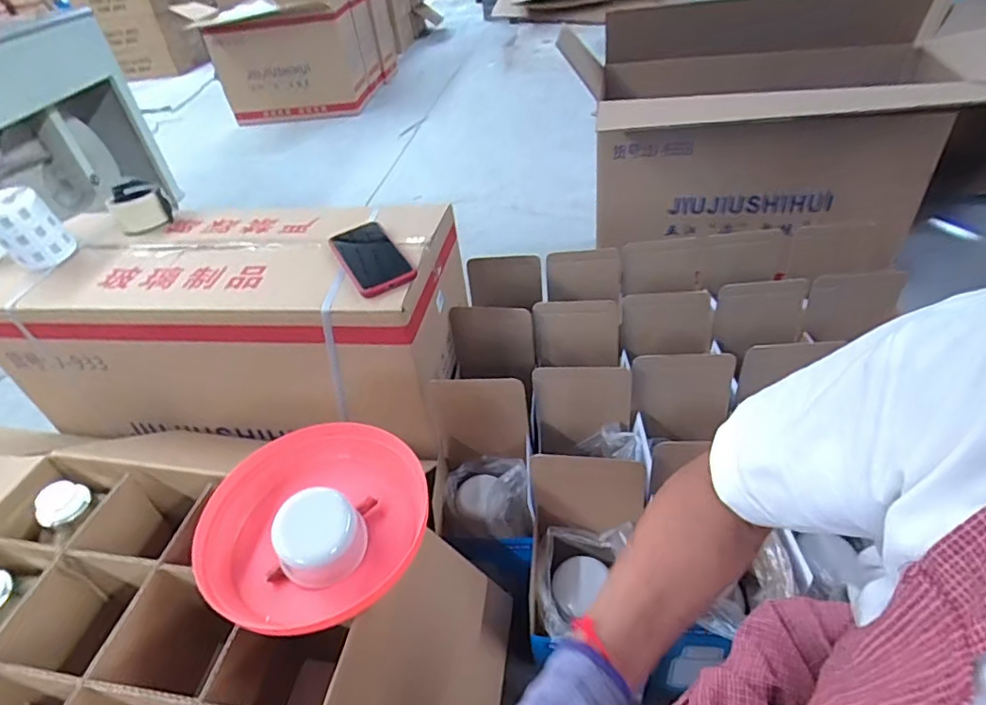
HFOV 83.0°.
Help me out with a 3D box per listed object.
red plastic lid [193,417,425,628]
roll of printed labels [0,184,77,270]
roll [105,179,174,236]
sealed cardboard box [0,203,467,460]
[{"bbox_3d":[-0.170,0.166,0.575,0.180,0.084,0.211,-7,40,1],"label":"red plastic lid"},{"bbox_3d":[-0.720,-0.187,0.861,0.077,0.110,0.080,6,42,16],"label":"roll of printed labels"},{"bbox_3d":[-0.601,-0.247,0.948,0.086,0.058,0.086,-31,45,-25],"label":"roll"},{"bbox_3d":[-0.428,-0.048,0.928,0.722,0.261,0.300,-1,40,8],"label":"sealed cardboard box"}]

